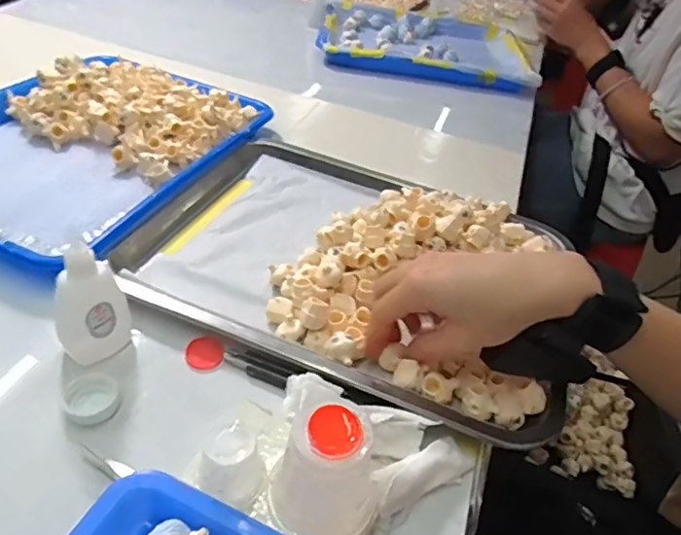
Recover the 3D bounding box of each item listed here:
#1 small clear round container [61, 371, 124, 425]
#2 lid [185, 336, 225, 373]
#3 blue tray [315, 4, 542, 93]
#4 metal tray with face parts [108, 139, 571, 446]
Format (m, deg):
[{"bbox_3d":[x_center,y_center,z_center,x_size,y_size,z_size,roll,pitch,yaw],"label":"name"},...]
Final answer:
[{"bbox_3d":[-0.150,0.079,0.328,0.031,0.008,0.034,6,41,-5],"label":"small clear round container"},{"bbox_3d":[-0.092,0.058,0.367,0.024,0.004,0.027,-12,45,-23],"label":"lid"},{"bbox_3d":[0.137,-0.367,0.890,0.334,0.031,0.259,8,41,-2],"label":"blue tray"},{"bbox_3d":[0.017,-0.018,0.449,0.345,0.040,0.264,20,42,11],"label":"metal tray with face parts"}]

